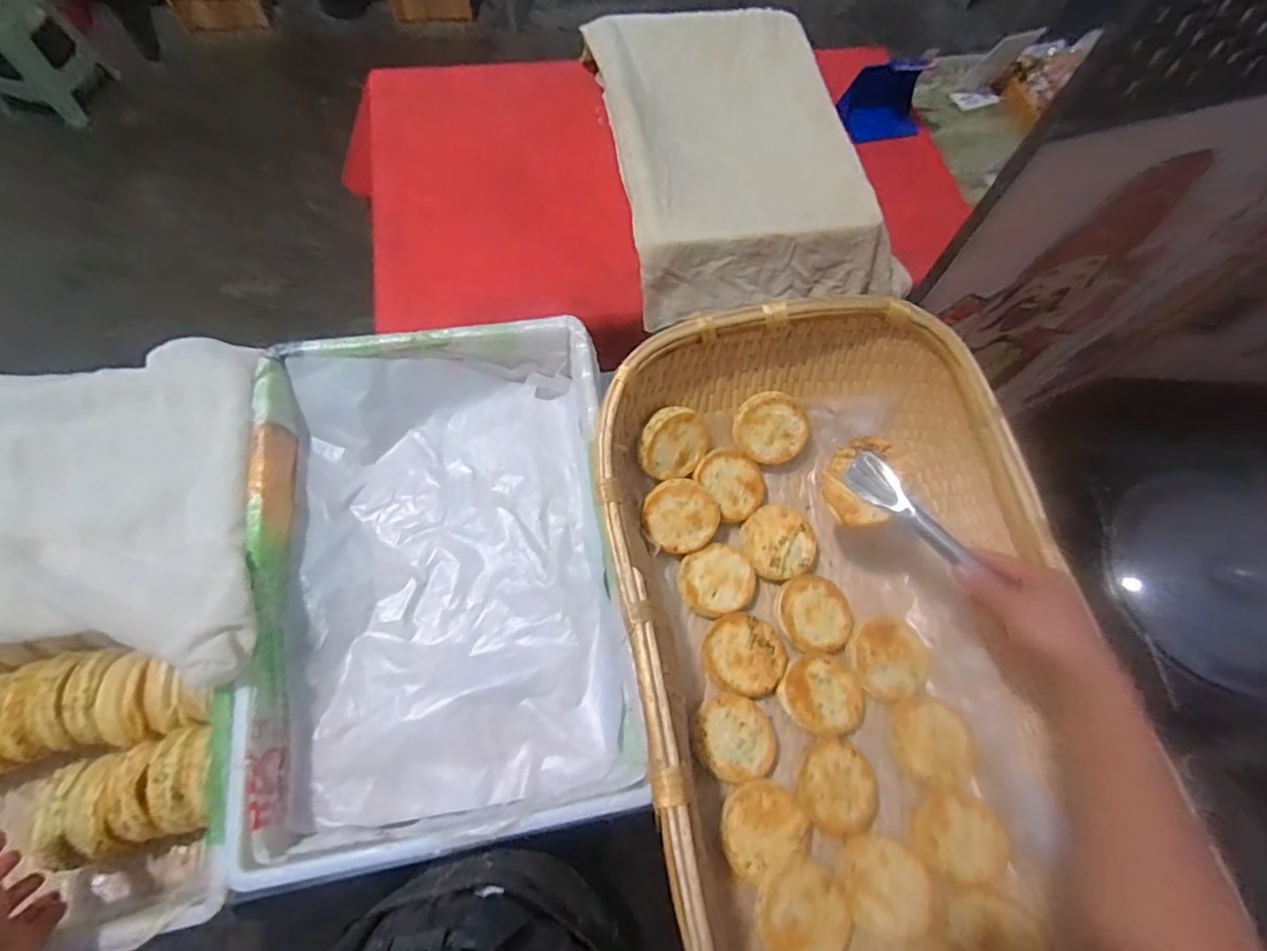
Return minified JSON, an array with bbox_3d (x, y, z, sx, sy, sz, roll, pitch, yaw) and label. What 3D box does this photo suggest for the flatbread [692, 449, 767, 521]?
[{"bbox_3d":[0.128,0.011,0.784,0.089,0.015,0.098,-43,95,-13],"label":"flatbread"}]

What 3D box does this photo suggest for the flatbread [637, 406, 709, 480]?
[{"bbox_3d":[0.051,-0.039,0.752,0.089,0.014,0.093,-7,107,-23],"label":"flatbread"}]

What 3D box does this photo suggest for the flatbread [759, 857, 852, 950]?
[{"bbox_3d":[0.172,0.441,0.595,0.094,0.018,0.091,-16,66,-26],"label":"flatbread"}]

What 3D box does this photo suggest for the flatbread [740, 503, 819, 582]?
[{"bbox_3d":[0.191,0.088,0.780,0.092,0.026,0.095,1,68,-3],"label":"flatbread"}]

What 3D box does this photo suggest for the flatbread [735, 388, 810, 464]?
[{"bbox_3d":[0.181,-0.062,0.783,0.098,0.015,0.090,-2,114,-4],"label":"flatbread"}]

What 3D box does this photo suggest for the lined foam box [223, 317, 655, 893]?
[{"bbox_3d":[-0.230,0.101,0.724,0.410,0.123,0.595,-8,69,-6],"label":"lined foam box"}]

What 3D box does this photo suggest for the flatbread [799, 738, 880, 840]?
[{"bbox_3d":[0.234,0.354,0.674,0.092,0.013,0.092,1,68,-3],"label":"flatbread"}]

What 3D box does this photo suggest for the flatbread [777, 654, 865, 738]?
[{"bbox_3d":[0.230,0.265,0.715,0.099,0.021,0.089,30,70,9],"label":"flatbread"}]

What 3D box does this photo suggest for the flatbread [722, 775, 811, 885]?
[{"bbox_3d":[0.141,0.378,0.645,0.093,0.014,0.083,-22,71,-11],"label":"flatbread"}]

